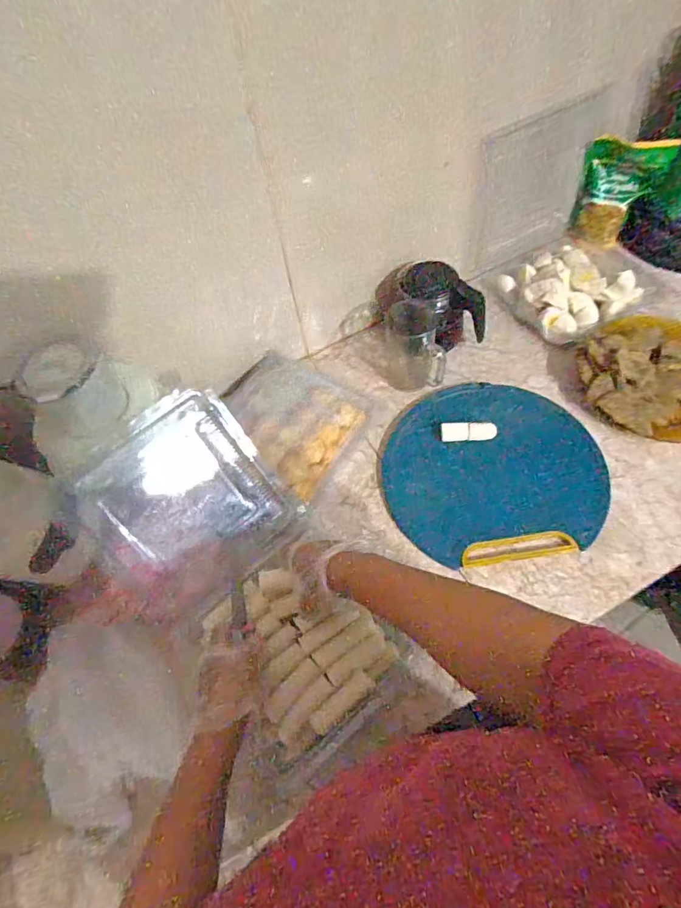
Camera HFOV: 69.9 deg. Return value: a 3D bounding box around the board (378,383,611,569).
[{"bbox_3d":[0.214,0.018,0.711,0.294,0.020,0.274,-5,66,11],"label":"board"}]

